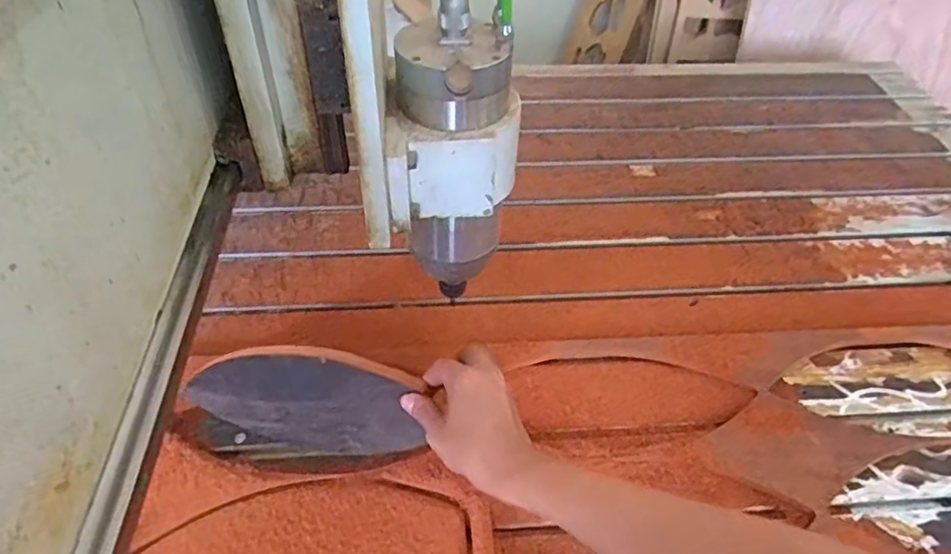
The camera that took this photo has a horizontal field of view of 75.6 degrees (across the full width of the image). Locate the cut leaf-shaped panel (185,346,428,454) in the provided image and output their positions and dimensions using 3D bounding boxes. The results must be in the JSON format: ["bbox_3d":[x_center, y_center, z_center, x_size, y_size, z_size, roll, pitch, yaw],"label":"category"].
[{"bbox_3d":[-0.177,0.121,0.600,0.266,0.116,0.017,3,29,20],"label":"cut leaf-shaped panel"}]

